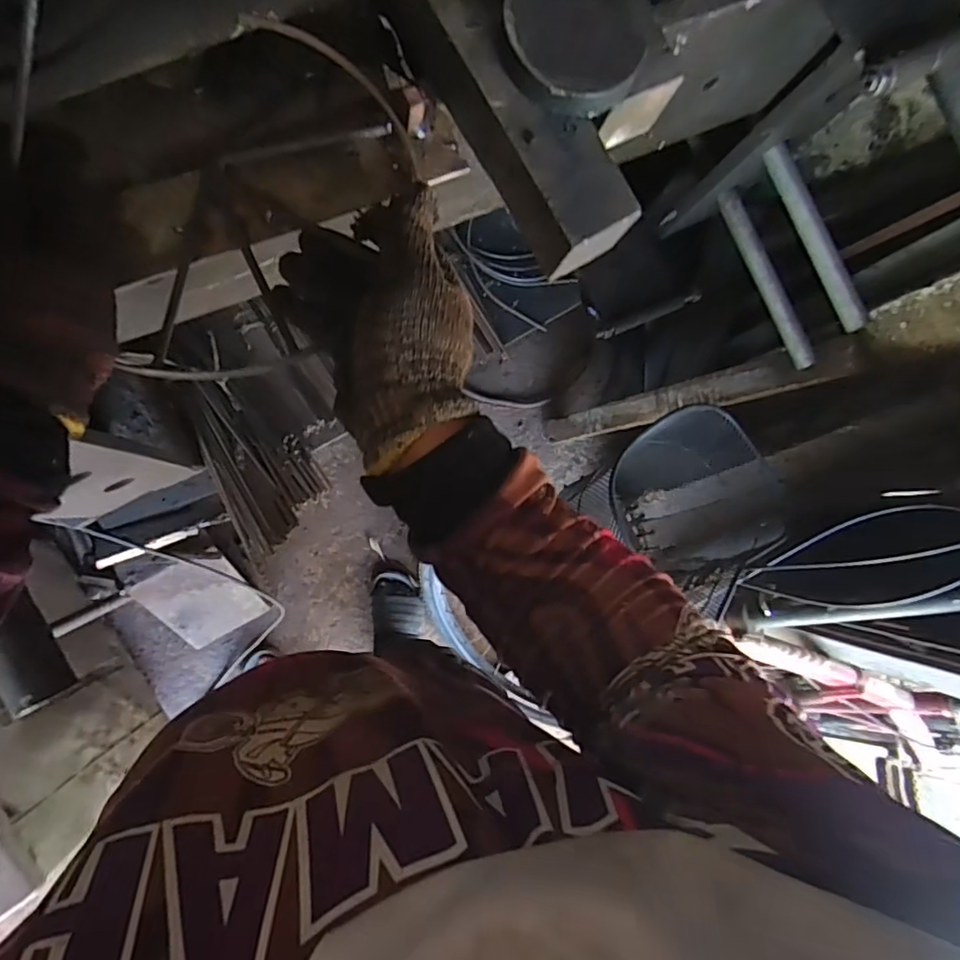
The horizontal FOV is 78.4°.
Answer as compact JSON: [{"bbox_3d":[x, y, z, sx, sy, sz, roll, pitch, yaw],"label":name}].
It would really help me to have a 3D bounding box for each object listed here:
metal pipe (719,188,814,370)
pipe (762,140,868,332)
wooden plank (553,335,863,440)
[{"bbox_3d":[0.376,-0.263,0.773,0.024,0.028,0.250,-26,92,-9],"label":"metal pipe"},{"bbox_3d":[0.384,-0.276,0.670,0.024,0.023,0.225,-26,92,-9],"label":"pipe"},{"bbox_3d":[0.359,-0.148,1.108,0.039,0.627,0.068,-9,89,-41],"label":"wooden plank"}]

